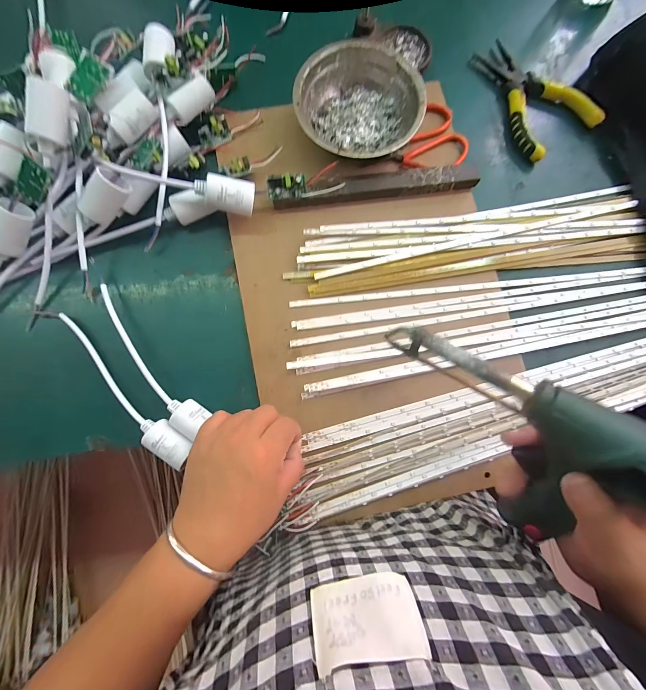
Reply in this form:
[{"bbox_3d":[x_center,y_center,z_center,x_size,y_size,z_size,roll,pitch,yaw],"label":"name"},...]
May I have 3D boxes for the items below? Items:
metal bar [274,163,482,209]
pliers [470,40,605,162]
[{"bbox_3d":[0.056,-0.165,0.325,0.210,0.013,0.022,-8,83,-2],"label":"metal bar"},{"bbox_3d":[0.228,-0.281,0.349,0.086,0.017,0.143,-33,84,-5],"label":"pliers"}]

